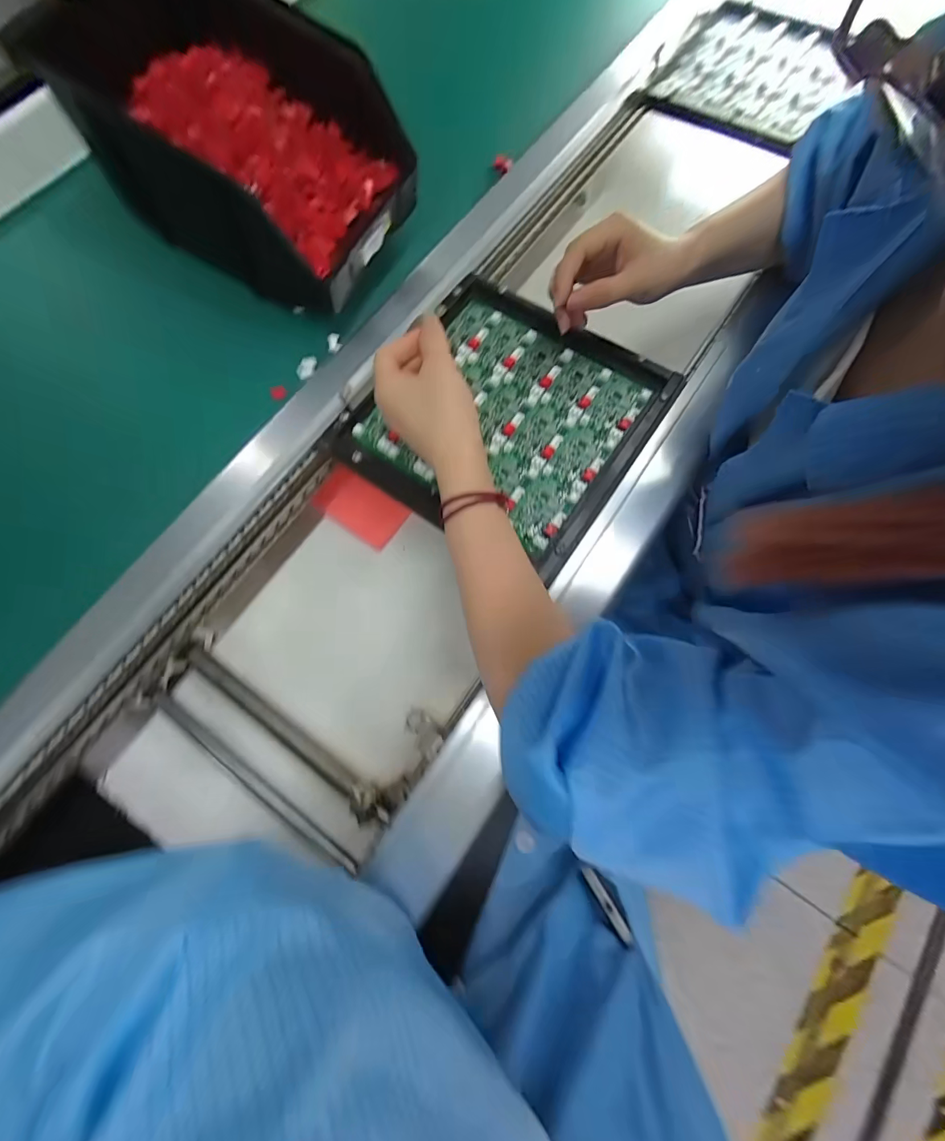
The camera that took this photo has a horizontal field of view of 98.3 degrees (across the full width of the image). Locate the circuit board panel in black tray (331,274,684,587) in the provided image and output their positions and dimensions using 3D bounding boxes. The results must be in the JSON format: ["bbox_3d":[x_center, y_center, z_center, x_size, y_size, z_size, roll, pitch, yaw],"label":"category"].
[{"bbox_3d":[0.028,-0.132,0.352,0.224,0.028,0.215,30,74,12],"label":"circuit board panel in black tray"}]

